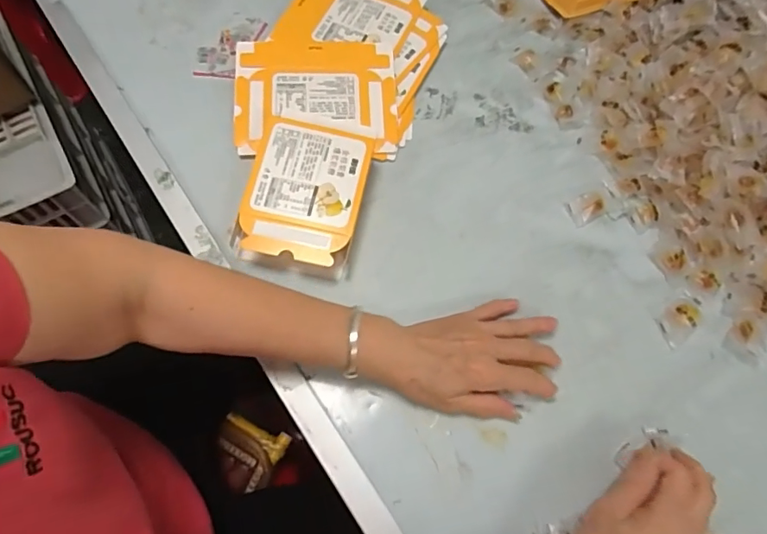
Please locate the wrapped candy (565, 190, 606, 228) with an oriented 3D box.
[{"bbox_3d":[0.211,-0.060,0.494,0.043,0.017,0.029,-14,69,-8],"label":"wrapped candy"}]

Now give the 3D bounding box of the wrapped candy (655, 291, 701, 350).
[{"bbox_3d":[0.280,0.048,0.452,0.055,0.013,0.028,-35,73,-15],"label":"wrapped candy"}]

